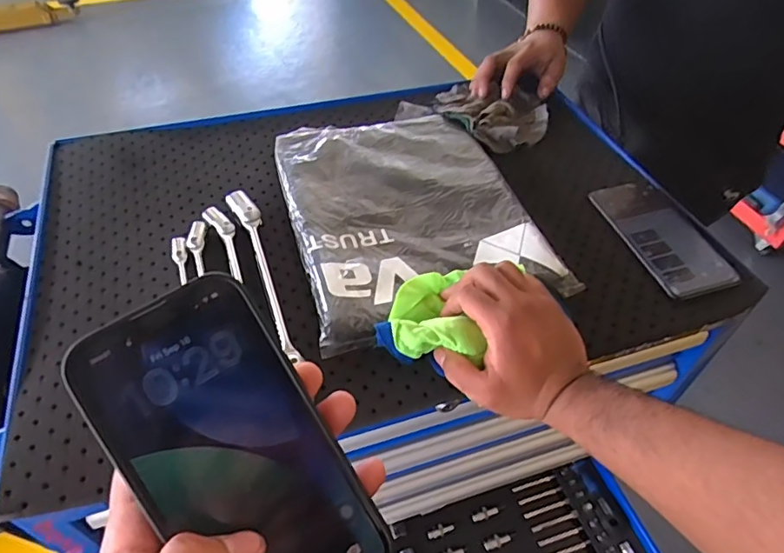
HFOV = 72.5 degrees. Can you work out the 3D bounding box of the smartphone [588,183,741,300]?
[{"bbox_3d":[0.282,-0.043,0.556,0.077,0.010,0.163,-16,50,-6],"label":"smartphone"}]

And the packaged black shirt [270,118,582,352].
[{"bbox_3d":[0.013,-0.078,0.583,0.240,0.038,0.326,-10,50,-14],"label":"packaged black shirt"}]

